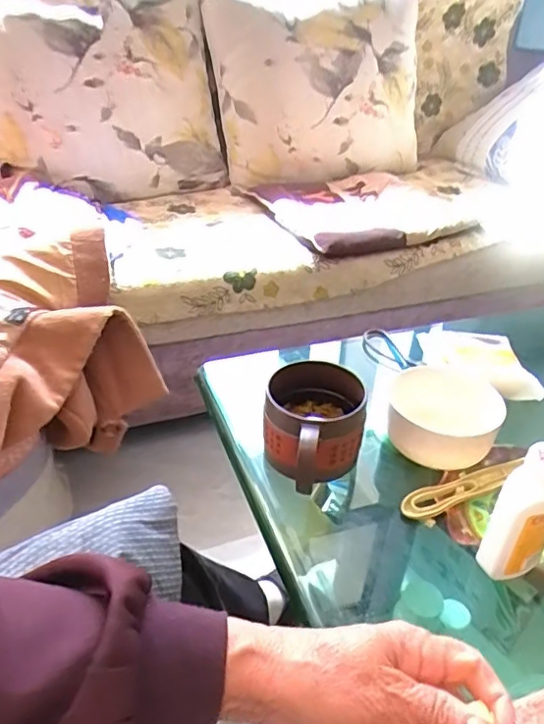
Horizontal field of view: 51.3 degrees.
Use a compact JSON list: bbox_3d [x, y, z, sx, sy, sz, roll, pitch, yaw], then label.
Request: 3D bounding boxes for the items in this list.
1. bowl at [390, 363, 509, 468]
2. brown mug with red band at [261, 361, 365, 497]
[{"bbox_3d":[0.173,0.052,0.578,0.104,0.057,0.104,8,35,10],"label":"bowl"},{"bbox_3d":[0.036,0.059,0.526,0.092,0.070,0.124,6,35,6],"label":"brown mug with red band"}]

